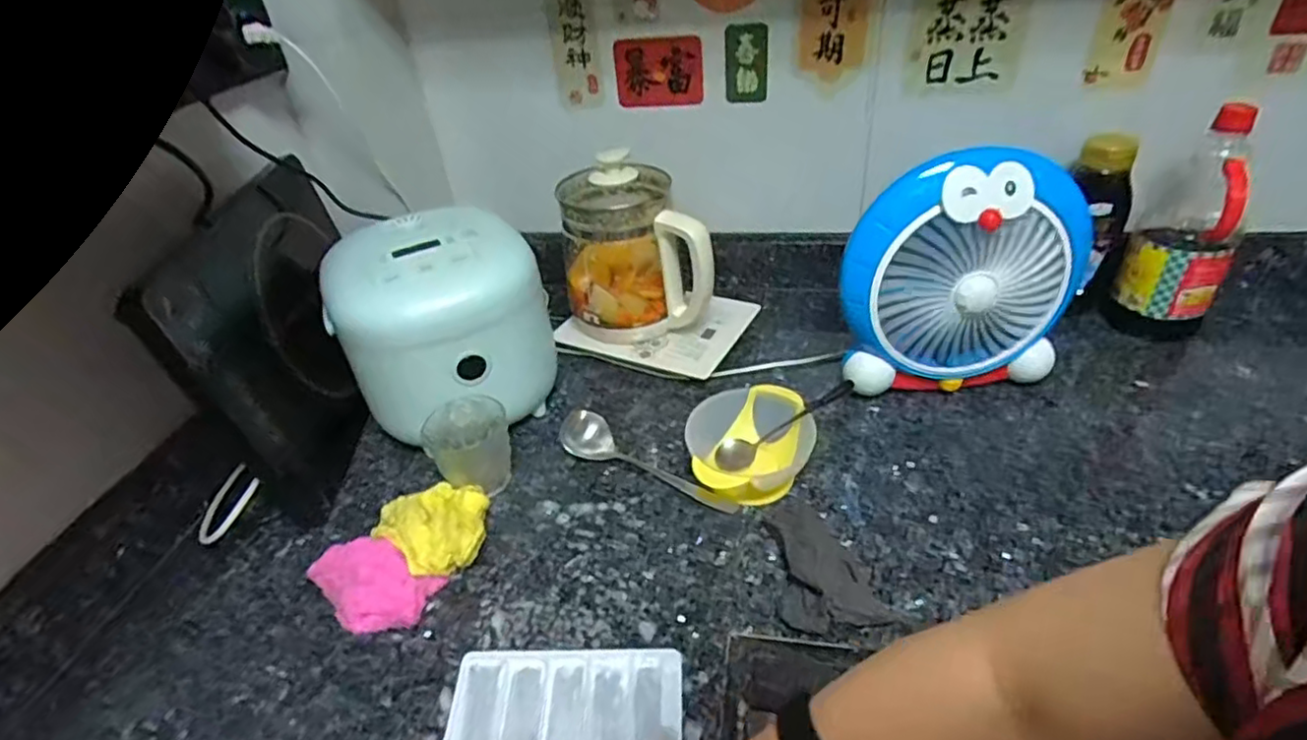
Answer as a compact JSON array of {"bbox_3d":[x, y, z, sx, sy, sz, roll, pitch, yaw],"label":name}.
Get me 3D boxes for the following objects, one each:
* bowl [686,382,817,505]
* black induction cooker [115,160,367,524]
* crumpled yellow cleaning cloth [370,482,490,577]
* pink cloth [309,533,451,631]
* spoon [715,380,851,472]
[{"bbox_3d":[0.099,0.080,0.650,0.111,0.061,0.130,-1,36,6],"label":"bowl"},{"bbox_3d":[-0.375,-0.042,0.698,0.066,0.271,0.328,-7,36,-2],"label":"black induction cooker"},{"bbox_3d":[-0.195,0.147,0.609,0.097,0.050,0.089,26,47,36],"label":"crumpled yellow cleaning cloth"},{"bbox_3d":[-0.252,0.186,0.574,0.124,0.036,0.068,12,40,23],"label":"pink cloth"},{"bbox_3d":[0.131,0.054,0.660,0.153,0.028,0.019,-33,36,10],"label":"spoon"}]

